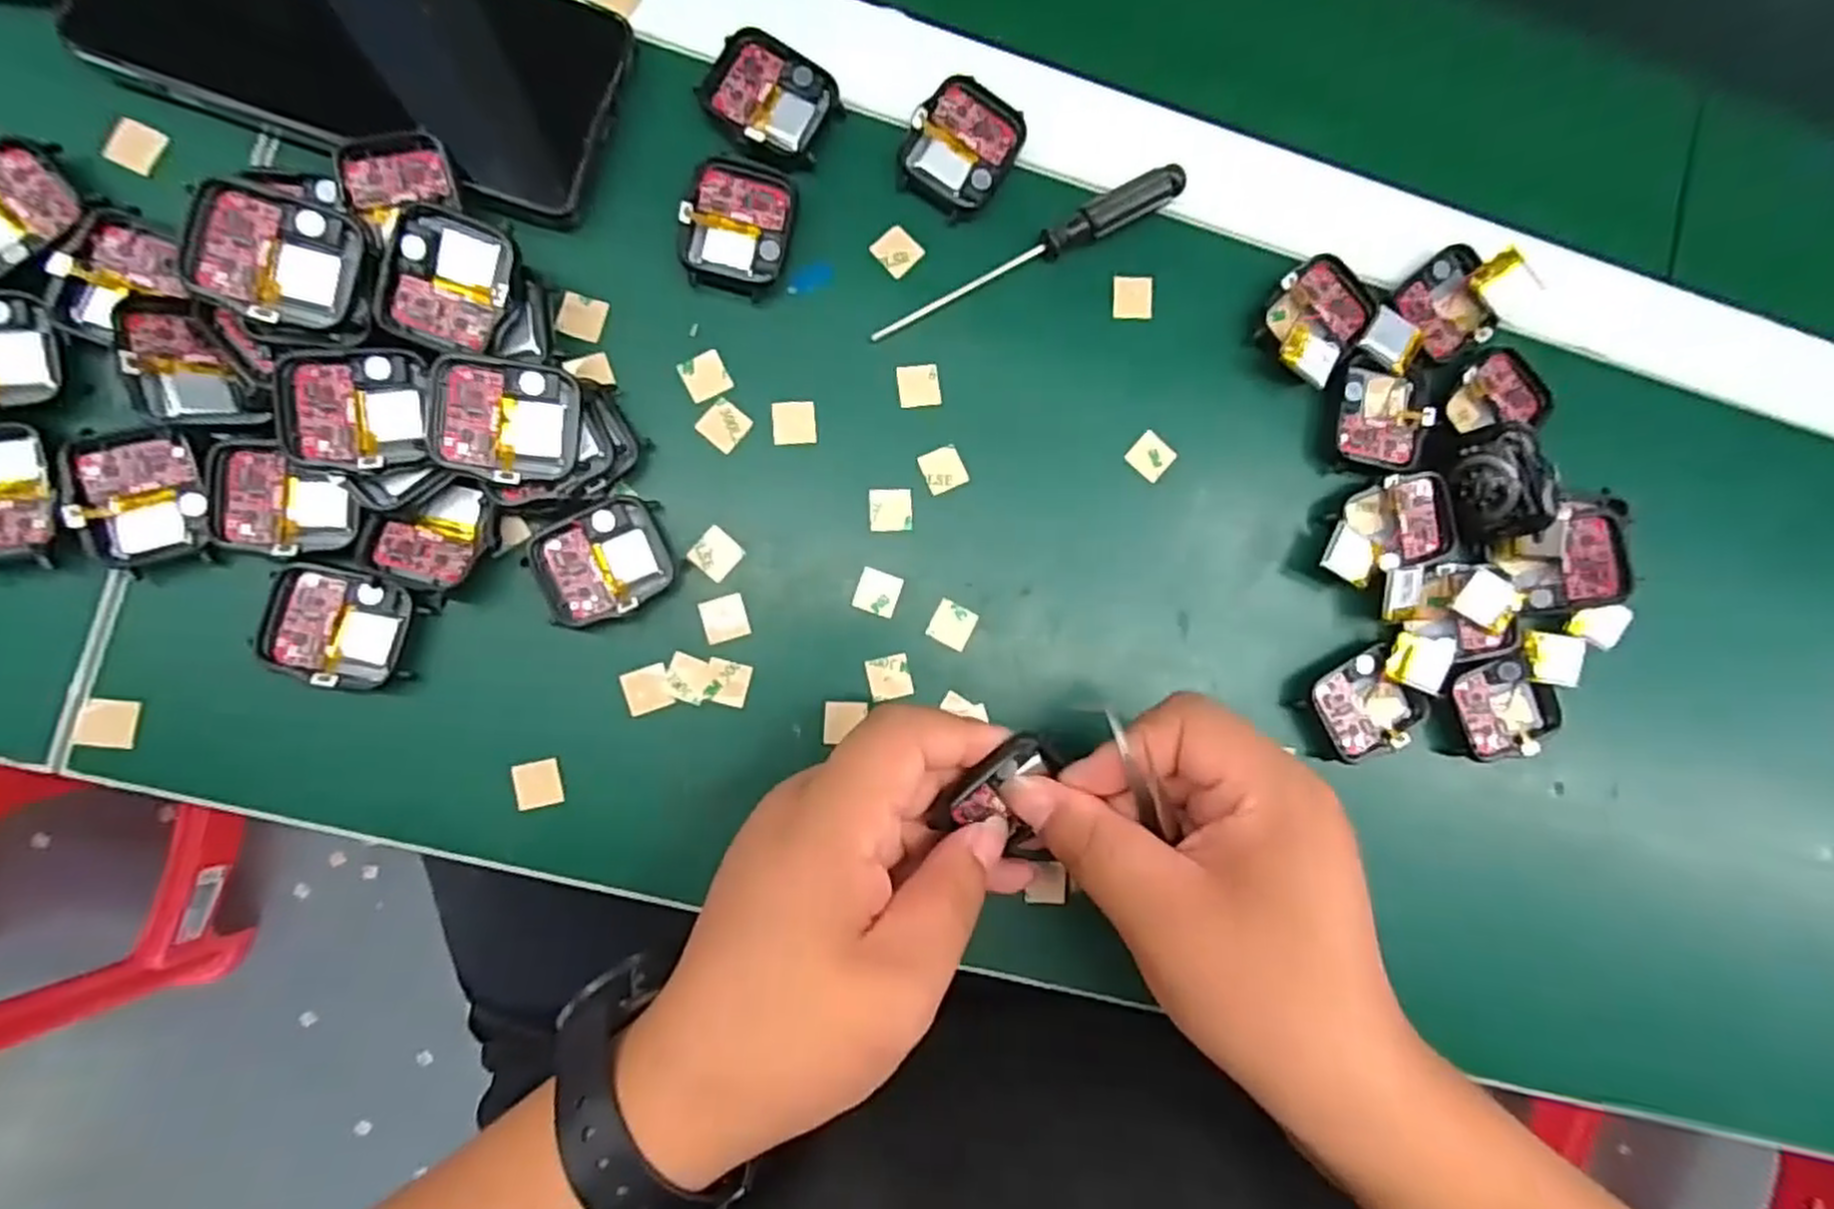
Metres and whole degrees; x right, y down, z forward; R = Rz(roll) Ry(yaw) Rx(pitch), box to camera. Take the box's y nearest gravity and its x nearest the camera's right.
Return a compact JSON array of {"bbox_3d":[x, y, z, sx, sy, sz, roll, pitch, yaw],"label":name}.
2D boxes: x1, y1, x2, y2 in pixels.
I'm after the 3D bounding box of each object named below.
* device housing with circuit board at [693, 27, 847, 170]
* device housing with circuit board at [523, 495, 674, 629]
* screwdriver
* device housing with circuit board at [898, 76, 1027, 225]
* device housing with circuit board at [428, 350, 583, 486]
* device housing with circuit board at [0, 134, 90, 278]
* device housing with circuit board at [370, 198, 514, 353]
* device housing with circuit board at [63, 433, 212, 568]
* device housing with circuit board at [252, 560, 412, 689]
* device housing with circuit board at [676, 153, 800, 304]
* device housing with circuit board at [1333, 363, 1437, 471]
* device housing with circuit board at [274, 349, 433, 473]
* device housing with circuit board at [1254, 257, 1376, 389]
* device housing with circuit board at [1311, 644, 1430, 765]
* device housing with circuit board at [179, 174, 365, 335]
[{"bbox_3d":[-0.054,-0.182,0.287,0.045,0.009,0.040,30,83,-5],"label":"device housing with circuit board"},{"bbox_3d":[-0.109,-0.014,0.274,0.044,0.012,0.038,-25,90,-9],"label":"device housing with circuit board"},{"bbox_3d":[0.044,-0.130,0.296,0.129,0.016,0.013,-30,91,-9],"label":"screwdriver"},{"bbox_3d":[0.017,-0.170,0.296,0.038,0.012,0.046,35,82,-4],"label":"device housing with circuit board"},{"bbox_3d":[-0.130,-0.059,0.251,0.042,0.006,0.038,1,91,-21],"label":"device housing with circuit board"},{"bbox_3d":[-0.291,-0.127,0.252,0.044,0.012,0.036,-36,91,-9],"label":"device housing with circuit board"},{"bbox_3d":[-0.149,-0.102,0.250,0.037,0.010,0.039,15,84,-7],"label":"device housing with circuit board"},{"bbox_3d":[-0.249,-0.035,0.254,0.035,0.011,0.043,-7,87,-8],"label":"device housing with circuit board"},{"bbox_3d":[-0.191,0.008,0.263,0.042,0.016,0.037,13,85,-7],"label":"device housing with circuit board"},{"bbox_3d":[-0.064,-0.136,0.285,0.037,0.009,0.046,14,84,-7],"label":"device housing with circuit board"},{"bbox_3d":[0.182,-0.073,0.309,0.037,0.010,0.039,7,85,-7],"label":"device housing with circuit board"},{"bbox_3d":[-0.175,-0.060,0.246,0.042,0.008,0.039,-5,87,-8],"label":"device housing with circuit board"},{"bbox_3d":[0.153,-0.110,0.308,0.036,0.015,0.047,43,82,-3],"label":"device housing with circuit board"},{"bbox_3d":[0.174,0.038,0.308,0.042,0.015,0.037,-21,89,-9],"label":"device housing with circuit board"},{"bbox_3d":[-0.191,-0.103,0.235,0.042,0.006,0.038,13,88,-21],"label":"device housing with circuit board"}]

